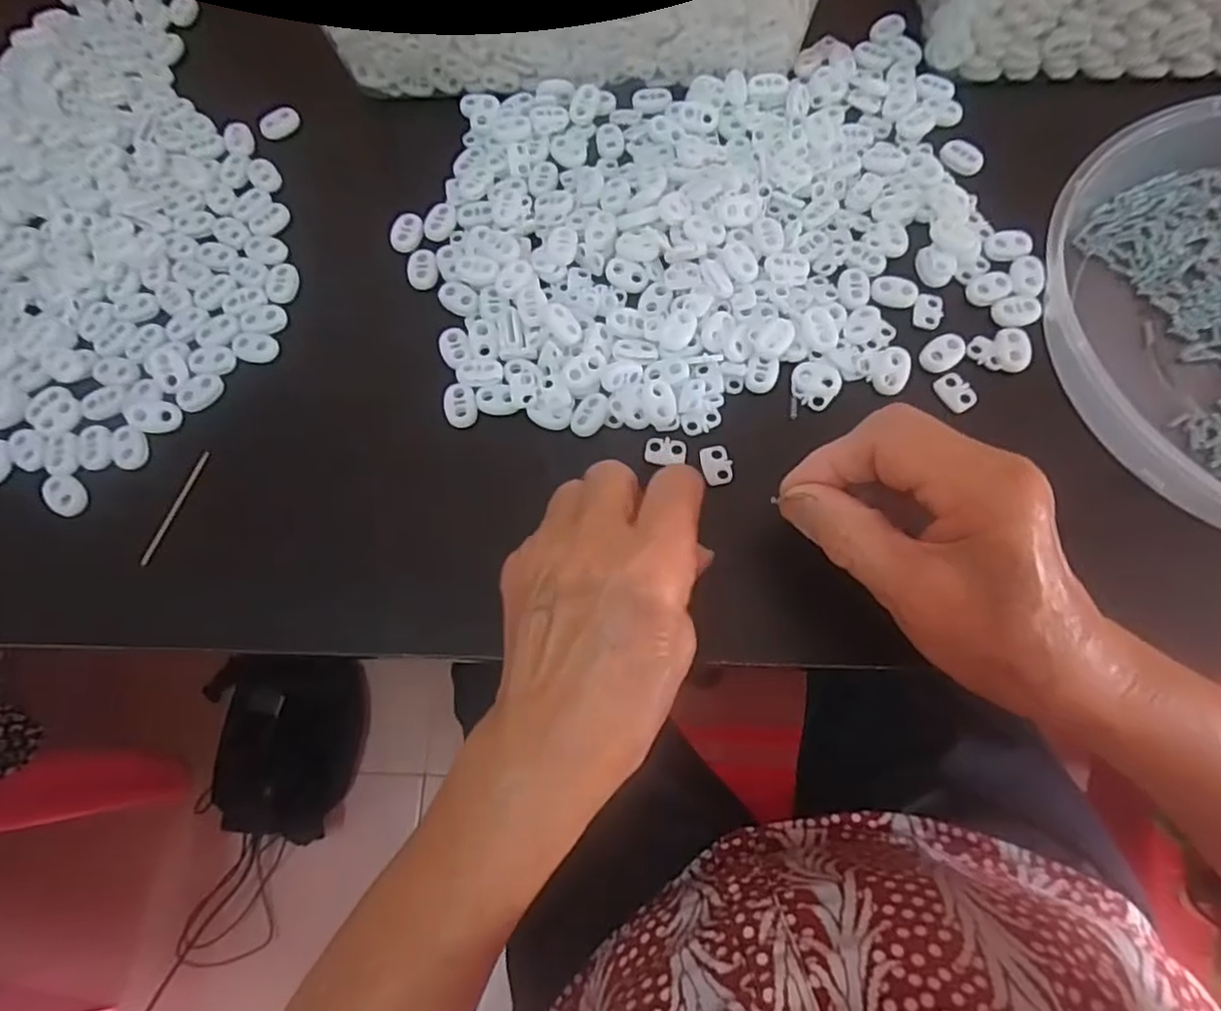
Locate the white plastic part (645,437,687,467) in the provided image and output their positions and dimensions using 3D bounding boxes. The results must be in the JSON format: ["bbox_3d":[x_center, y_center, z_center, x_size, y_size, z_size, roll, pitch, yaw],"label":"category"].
[{"bbox_3d":[0.026,-0.026,0.306,0.019,0.004,0.013,7,70,5],"label":"white plastic part"}]

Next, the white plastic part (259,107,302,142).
[{"bbox_3d":[-0.192,-0.222,0.383,0.023,0.008,0.011,-35,72,-10],"label":"white plastic part"}]

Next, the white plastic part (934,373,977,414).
[{"bbox_3d":[0.162,-0.053,0.310,0.014,0.004,0.019,-29,71,-8],"label":"white plastic part"}]

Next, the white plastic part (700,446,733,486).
[{"bbox_3d":[0.049,-0.019,0.301,0.014,0.004,0.020,-7,69,-1],"label":"white plastic part"}]

